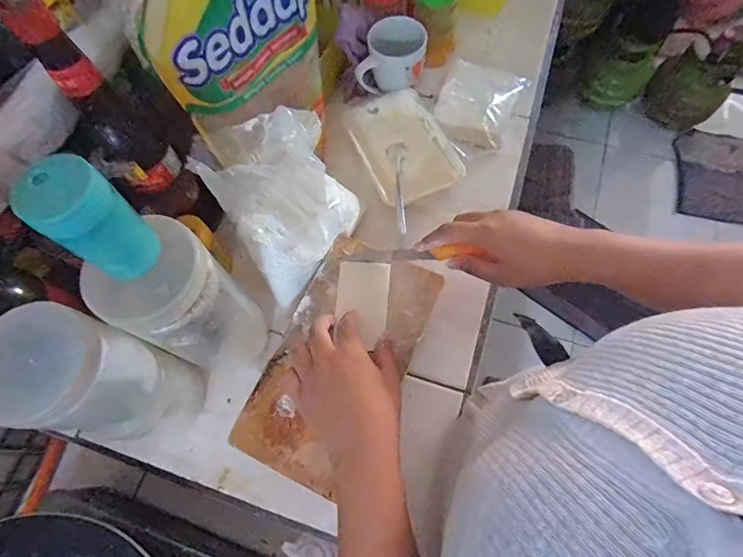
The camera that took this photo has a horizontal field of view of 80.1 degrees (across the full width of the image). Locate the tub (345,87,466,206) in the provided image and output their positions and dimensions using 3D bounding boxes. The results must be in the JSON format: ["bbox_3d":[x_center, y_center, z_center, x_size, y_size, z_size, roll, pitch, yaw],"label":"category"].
[{"bbox_3d":[0.038,-0.179,0.600,0.112,0.035,0.163,-24,69,-7],"label":"tub"}]

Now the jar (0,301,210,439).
[{"bbox_3d":[-0.235,0.094,0.398,0.078,0.199,0.085,-1,68,2],"label":"jar"}]

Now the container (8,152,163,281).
[{"bbox_3d":[-0.181,-0.037,0.291,0.044,0.081,0.046,-1,68,2],"label":"container"}]

